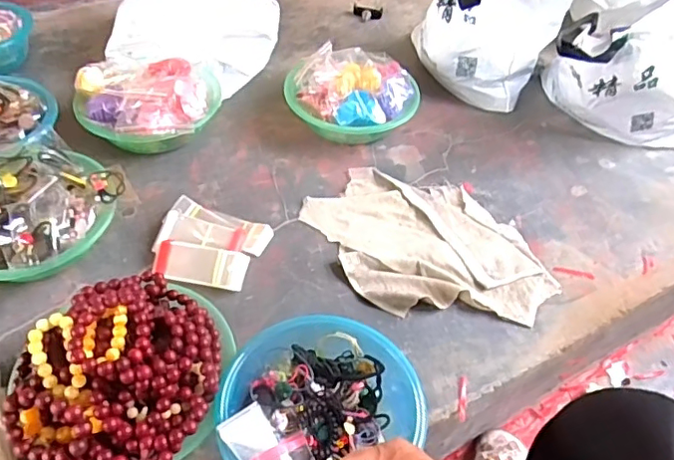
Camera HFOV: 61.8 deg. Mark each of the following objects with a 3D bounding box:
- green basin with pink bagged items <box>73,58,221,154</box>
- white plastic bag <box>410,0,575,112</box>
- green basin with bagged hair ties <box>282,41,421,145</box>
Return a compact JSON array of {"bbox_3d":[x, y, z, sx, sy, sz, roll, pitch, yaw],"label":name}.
[{"bbox_3d":[-0.318,-0.207,0.962,0.232,0.105,0.195,-5,49,-8],"label":"green basin with pink bagged items"},{"bbox_3d":[0.321,-0.446,1.139,0.242,0.251,0.304,27,52,17],"label":"white plastic bag"},{"bbox_3d":[0.027,-0.250,1.031,0.238,0.113,0.215,7,49,1],"label":"green basin with bagged hair ties"}]

